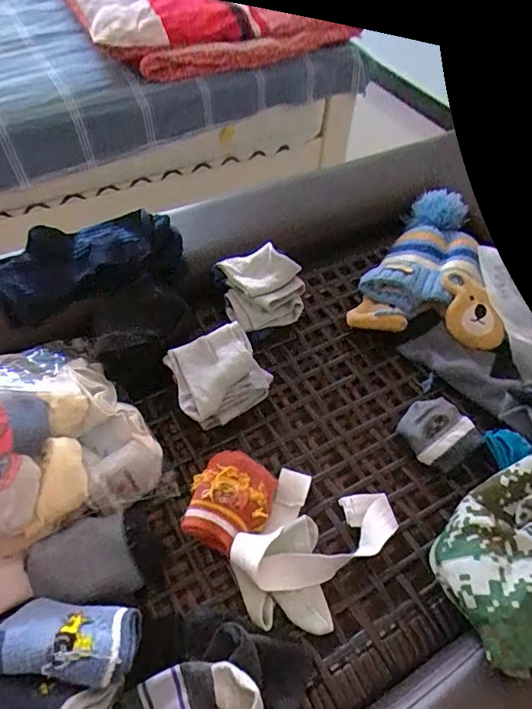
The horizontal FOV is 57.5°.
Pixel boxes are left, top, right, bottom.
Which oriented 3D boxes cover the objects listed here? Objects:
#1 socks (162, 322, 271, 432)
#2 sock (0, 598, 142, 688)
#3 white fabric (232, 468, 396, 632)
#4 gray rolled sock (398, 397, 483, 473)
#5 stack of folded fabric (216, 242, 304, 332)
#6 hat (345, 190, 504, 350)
[{"bbox_3d":[-0.060,0.029,0.564,0.109,0.080,0.092,-31,60,-24],"label":"socks"},{"bbox_3d":[-0.153,0.220,0.373,0.105,0.072,0.027,7,91,0],"label":"sock"},{"bbox_3d":[0.044,0.186,0.470,0.119,0.053,0.161,26,55,16],"label":"white fabric"},{"bbox_3d":[0.195,0.094,0.556,0.073,0.041,0.078,2,52,-2],"label":"gray rolled sock"},{"bbox_3d":[-0.006,-0.083,0.638,0.105,0.079,0.094,-9,53,-11],"label":"stack of folded fabric"},{"bbox_3d":[0.227,-0.130,0.704,0.187,0.076,0.271,10,52,4],"label":"hat"}]

